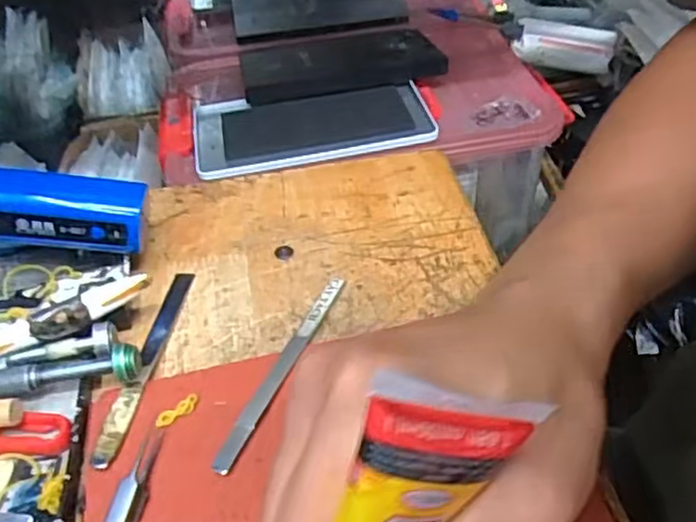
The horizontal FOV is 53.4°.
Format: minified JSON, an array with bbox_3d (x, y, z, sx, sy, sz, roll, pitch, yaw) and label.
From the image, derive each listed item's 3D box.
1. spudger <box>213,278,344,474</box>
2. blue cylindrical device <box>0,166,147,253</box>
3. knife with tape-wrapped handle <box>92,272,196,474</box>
[{"bbox_3d":[-0.030,0.049,0.335,0.008,0.007,0.128,14,45,18],"label":"spudger"},{"bbox_3d":[-0.177,-0.029,0.370,0.130,0.031,0.031,5,41,-11],"label":"blue cylindrical device"},{"bbox_3d":[-0.099,0.047,0.342,0.012,0.007,0.126,3,43,6],"label":"knife with tape-wrapped handle"}]

